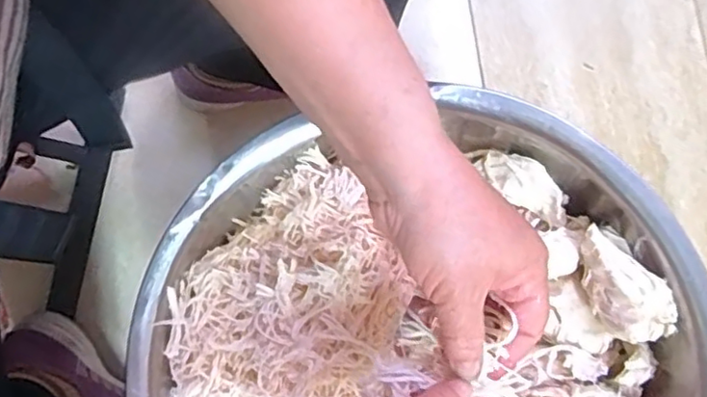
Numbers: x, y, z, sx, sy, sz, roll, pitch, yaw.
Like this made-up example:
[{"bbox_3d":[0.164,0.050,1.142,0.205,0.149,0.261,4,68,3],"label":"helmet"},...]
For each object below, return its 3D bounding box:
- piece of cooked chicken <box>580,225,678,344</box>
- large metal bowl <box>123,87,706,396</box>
[{"bbox_3d":[0.160,0.051,0.376,0.037,0.028,0.070,-23,82,-2],"label":"piece of cooked chicken"},{"bbox_3d":[0.037,0.104,0.390,0.326,0.095,0.321,0,82,2],"label":"large metal bowl"}]

